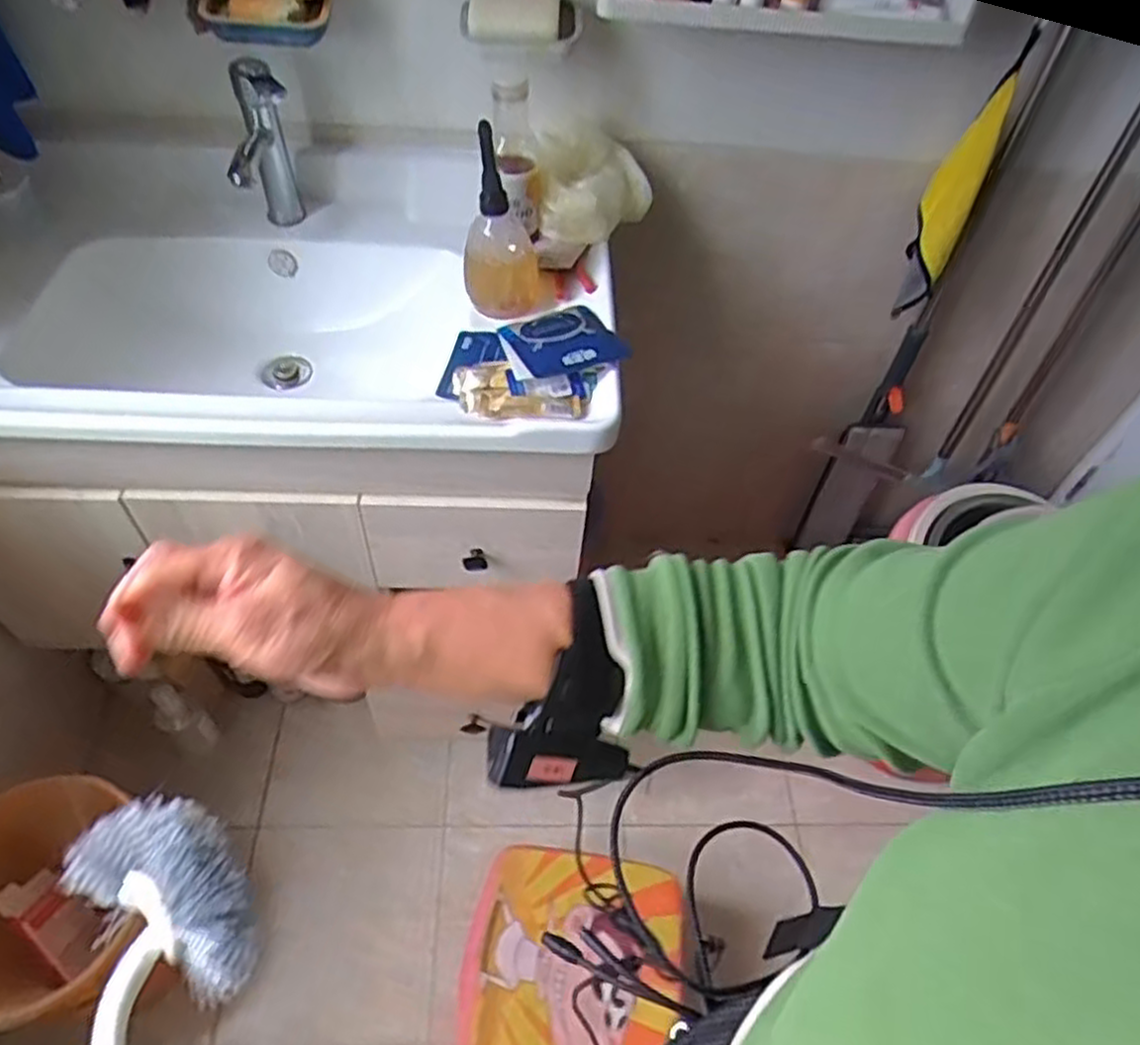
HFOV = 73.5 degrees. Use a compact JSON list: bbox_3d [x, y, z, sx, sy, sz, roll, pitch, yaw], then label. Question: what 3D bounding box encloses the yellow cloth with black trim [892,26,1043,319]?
[{"bbox_3d":[0.480,-0.409,0.956,0.062,0.337,0.090,24,55,13],"label":"yellow cloth with black trim"}]

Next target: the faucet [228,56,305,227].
[{"bbox_3d":[-0.348,-0.409,0.861,0.066,0.189,0.106,-15,56,-16],"label":"faucet"}]

